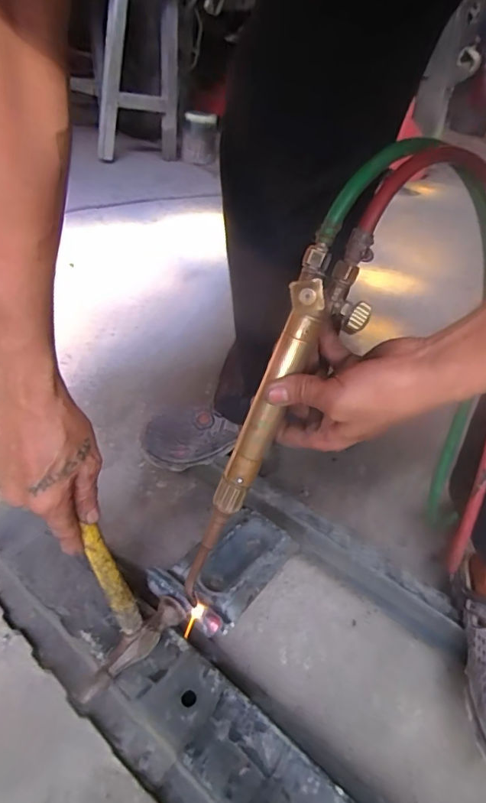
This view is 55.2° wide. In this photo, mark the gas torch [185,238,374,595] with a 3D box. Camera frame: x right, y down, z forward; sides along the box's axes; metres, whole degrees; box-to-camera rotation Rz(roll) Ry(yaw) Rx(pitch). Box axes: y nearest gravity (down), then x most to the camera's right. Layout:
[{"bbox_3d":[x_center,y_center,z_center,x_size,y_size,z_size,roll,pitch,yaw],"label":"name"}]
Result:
[{"bbox_3d":[0.014,0.025,0.365,0.051,0.323,0.050,33,18,28],"label":"gas torch"}]

